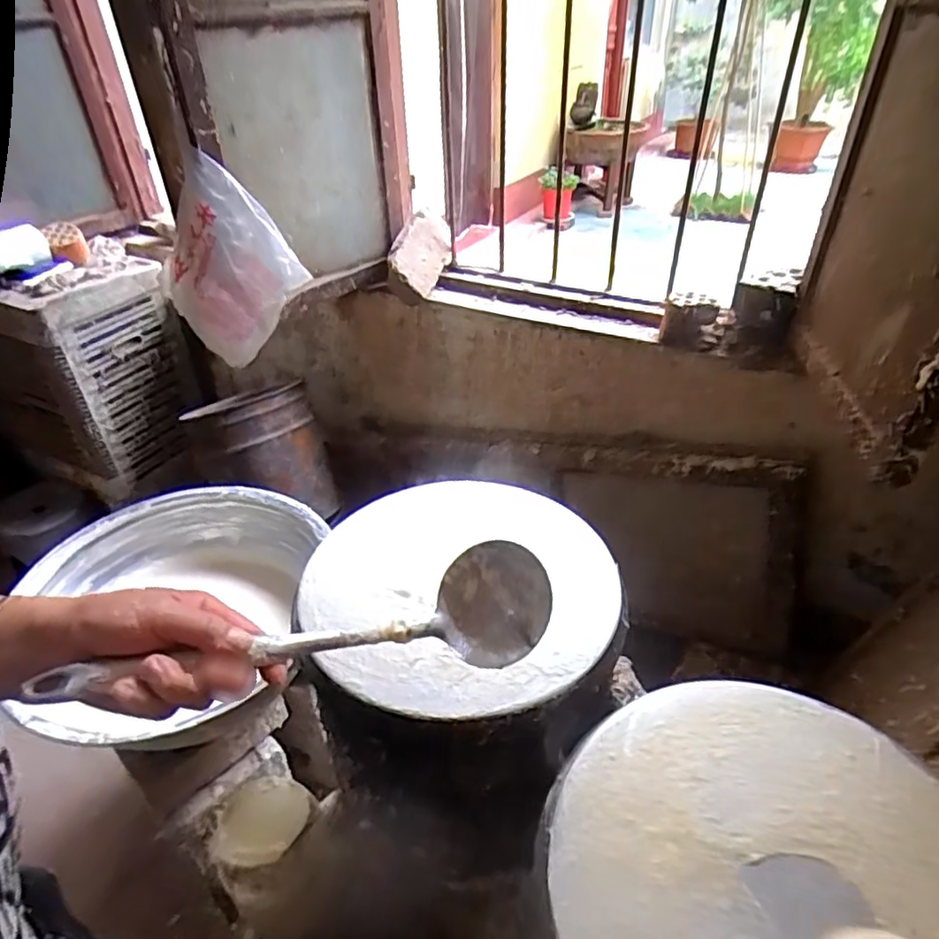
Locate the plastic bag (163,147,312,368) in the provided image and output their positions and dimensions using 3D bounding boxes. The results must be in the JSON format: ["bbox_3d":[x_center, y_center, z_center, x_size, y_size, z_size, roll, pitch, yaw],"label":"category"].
[{"bbox_3d":[-0.519,-0.426,1.277,0.328,0.312,0.077,38,21,-7],"label":"plastic bag"}]

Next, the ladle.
[{"bbox_3d":[-0.100,0.113,0.420,0.327,0.060,0.086,-6,37,-23],"label":"ladle"}]

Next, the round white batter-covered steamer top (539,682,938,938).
[{"bbox_3d":[0.246,0.320,0.468,0.361,0.028,0.344,-1,38,1],"label":"round white batter-covered steamer top"}]

